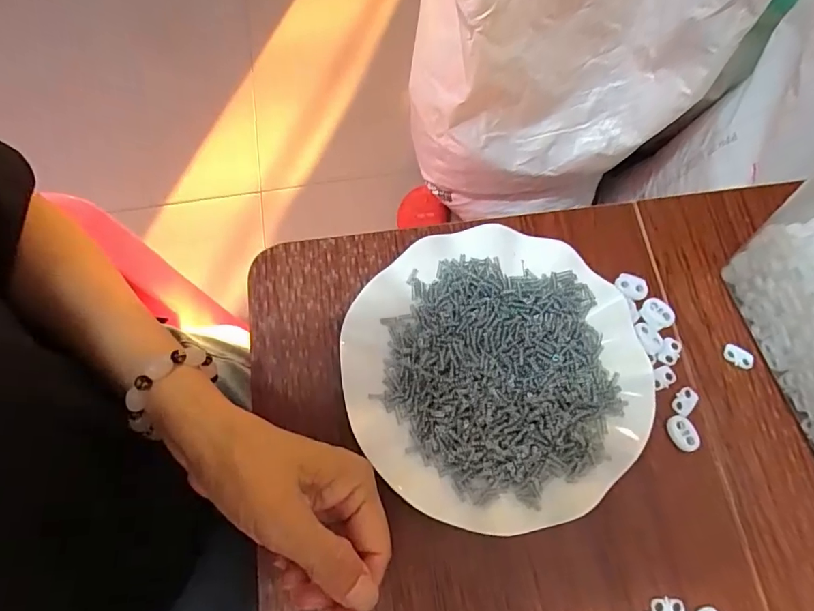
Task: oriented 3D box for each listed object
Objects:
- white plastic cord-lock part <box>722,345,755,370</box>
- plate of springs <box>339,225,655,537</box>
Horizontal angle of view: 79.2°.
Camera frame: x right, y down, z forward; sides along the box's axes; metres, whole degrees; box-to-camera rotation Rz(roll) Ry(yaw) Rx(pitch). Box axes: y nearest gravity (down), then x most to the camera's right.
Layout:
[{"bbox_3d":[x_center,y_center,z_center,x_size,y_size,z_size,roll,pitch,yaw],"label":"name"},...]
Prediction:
[{"bbox_3d":[0.223,0.034,0.330,0.020,0.005,0.013,28,74,11],"label":"white plastic cord-lock part"},{"bbox_3d":[0.055,0.041,0.314,0.180,0.025,0.178,-1,71,2],"label":"plate of springs"}]

